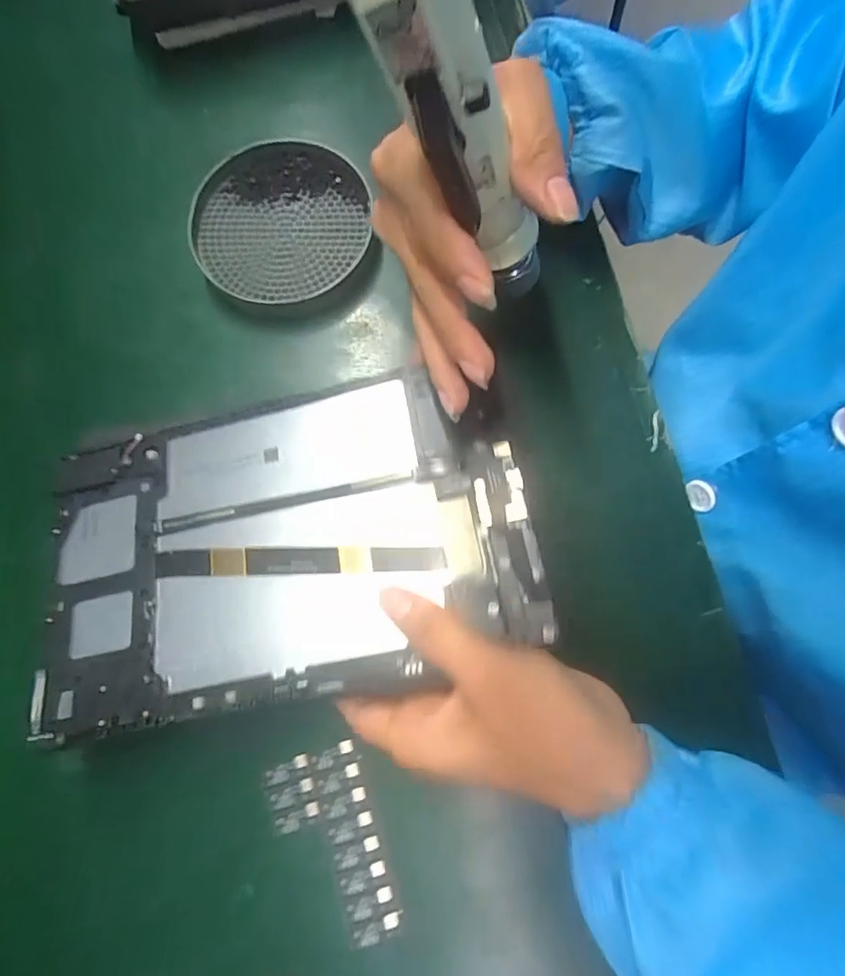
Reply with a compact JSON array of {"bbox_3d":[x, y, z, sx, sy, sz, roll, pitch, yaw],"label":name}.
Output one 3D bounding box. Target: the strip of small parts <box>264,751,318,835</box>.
[{"bbox_3d":[-0.068,0.160,0.289,0.023,0.004,0.033,-17,77,-1],"label":"strip of small parts"}]

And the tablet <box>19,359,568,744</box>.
[{"bbox_3d":[-0.072,0.024,0.265,0.236,0.006,0.149,-13,67,6],"label":"tablet"}]

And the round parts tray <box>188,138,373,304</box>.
[{"bbox_3d":[-0.089,-0.169,0.357,0.108,0.025,0.105,-1,77,3],"label":"round parts tray"}]

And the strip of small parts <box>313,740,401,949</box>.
[{"bbox_3d":[-0.035,0.181,0.283,0.025,0.004,0.091,-15,77,-1],"label":"strip of small parts"}]

